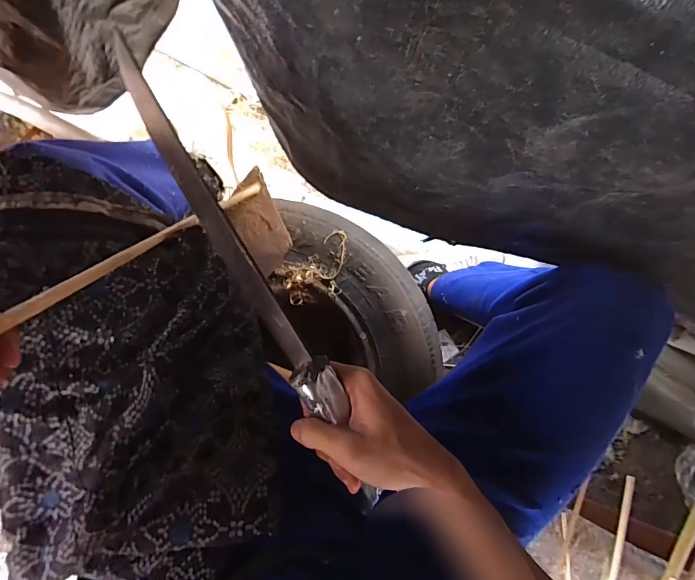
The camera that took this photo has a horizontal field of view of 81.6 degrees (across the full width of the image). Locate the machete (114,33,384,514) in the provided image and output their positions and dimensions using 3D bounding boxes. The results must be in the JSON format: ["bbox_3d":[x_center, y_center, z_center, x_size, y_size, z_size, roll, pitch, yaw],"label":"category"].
[{"bbox_3d":[-0.072,-0.007,0.307,0.031,0.034,0.378,-31,89,-2],"label":"machete"}]

